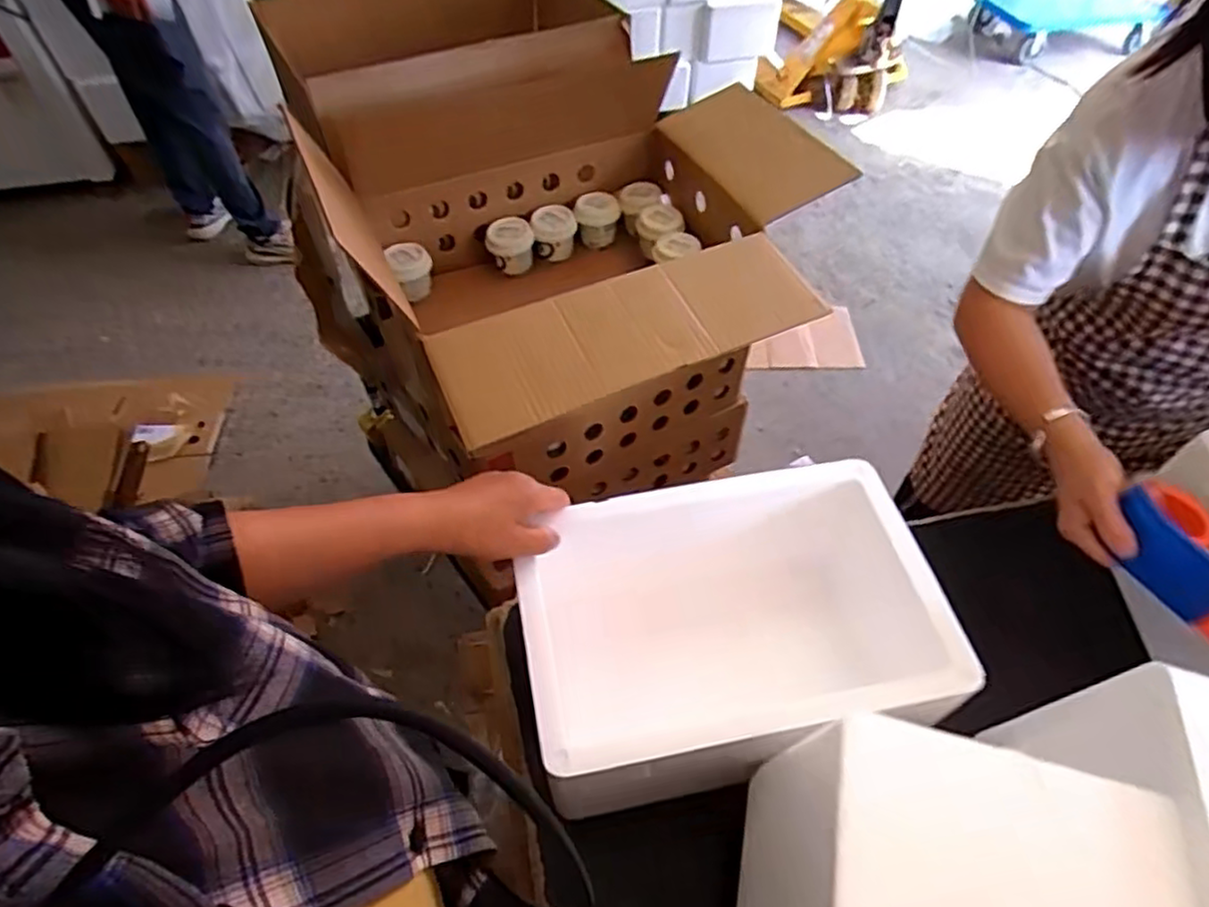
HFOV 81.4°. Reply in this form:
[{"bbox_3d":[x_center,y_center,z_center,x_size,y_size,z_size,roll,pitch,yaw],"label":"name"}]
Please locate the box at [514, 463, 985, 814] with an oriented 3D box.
[{"bbox_3d":[0.103,0.156,0.622,0.337,0.135,0.222,-9,53,-7],"label":"box"}]

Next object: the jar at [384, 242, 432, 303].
[{"bbox_3d":[-0.277,-0.264,1.009,0.058,0.067,0.061,0,52,0],"label":"jar"}]

